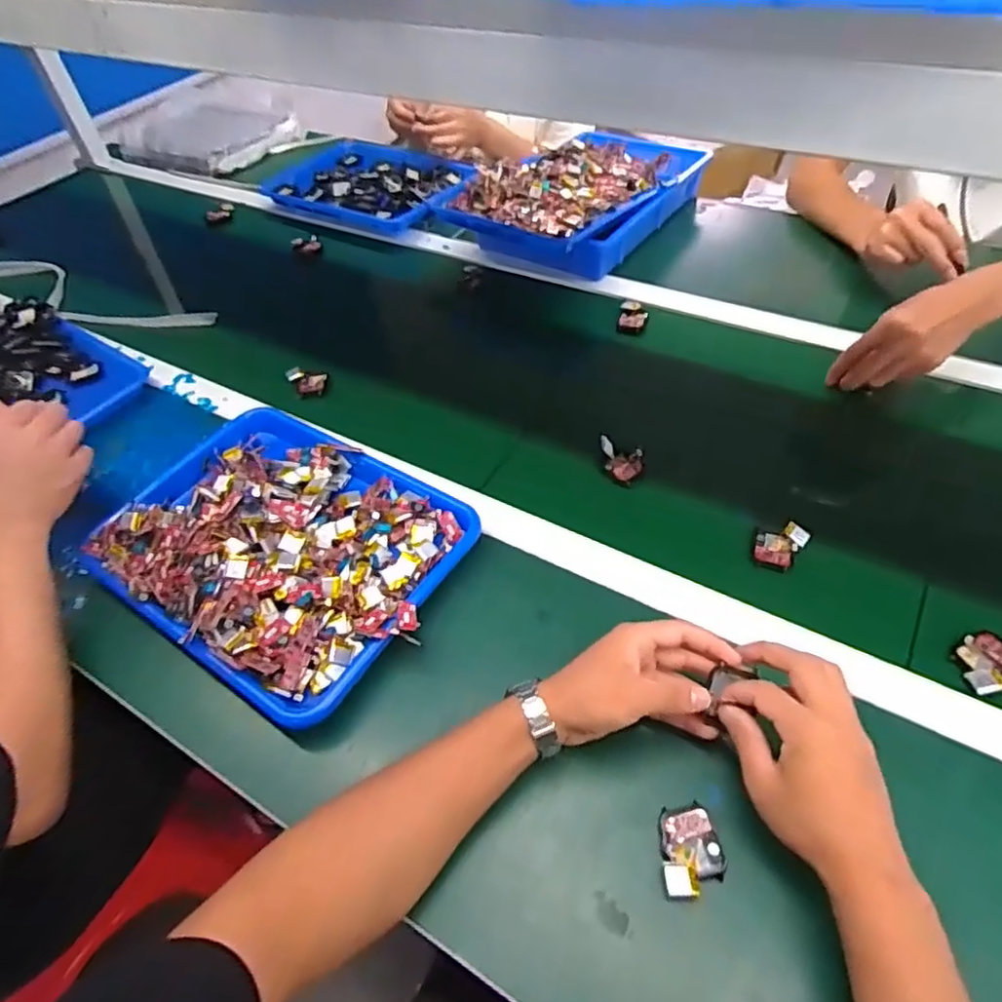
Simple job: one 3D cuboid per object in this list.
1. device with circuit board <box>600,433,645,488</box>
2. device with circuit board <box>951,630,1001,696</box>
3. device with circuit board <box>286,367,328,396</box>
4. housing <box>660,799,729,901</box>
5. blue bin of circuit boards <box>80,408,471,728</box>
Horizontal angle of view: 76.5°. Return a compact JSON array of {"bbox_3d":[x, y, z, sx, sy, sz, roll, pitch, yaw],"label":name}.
[{"bbox_3d":[0.125,-0.042,0.669,0.050,0.027,0.041,16,53,19],"label":"device with circuit board"},{"bbox_3d":[0.384,0.126,0.502,0.060,0.012,0.039,-36,55,-23],"label":"device with circuit board"},{"bbox_3d":[-0.244,-0.153,0.810,0.045,0.021,0.046,-22,51,-12],"label":"device with circuit board"},{"bbox_3d":[0.129,0.237,0.433,0.045,0.011,0.055,-8,49,-1],"label":"housing"},{"bbox_3d":[-0.216,0.024,0.608,0.338,0.072,0.256,26,57,25],"label":"blue bin of circuit boards"}]

